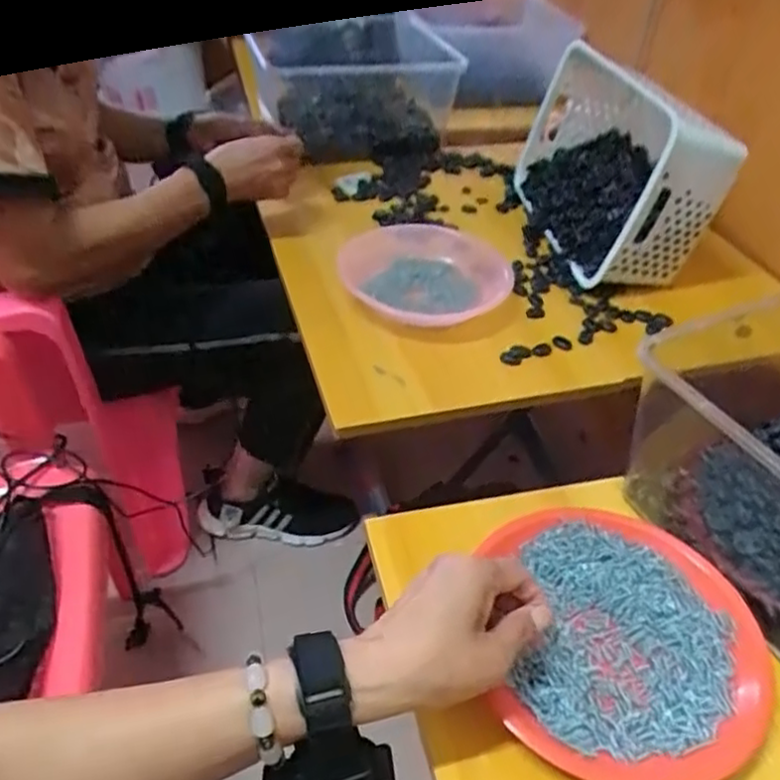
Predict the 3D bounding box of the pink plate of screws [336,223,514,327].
[{"bbox_3d":[0.040,-0.142,0.801,0.200,0.051,0.200,2,41,-2],"label":"pink plate of screws"}]

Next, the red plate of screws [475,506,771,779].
[{"bbox_3d":[0.152,0.161,0.453,0.169,0.021,0.184,2,41,-2],"label":"red plate of screws"}]

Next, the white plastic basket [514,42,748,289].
[{"bbox_3d":[0.276,-0.283,0.863,0.158,0.185,0.334,-4,42,-8],"label":"white plastic basket"}]

